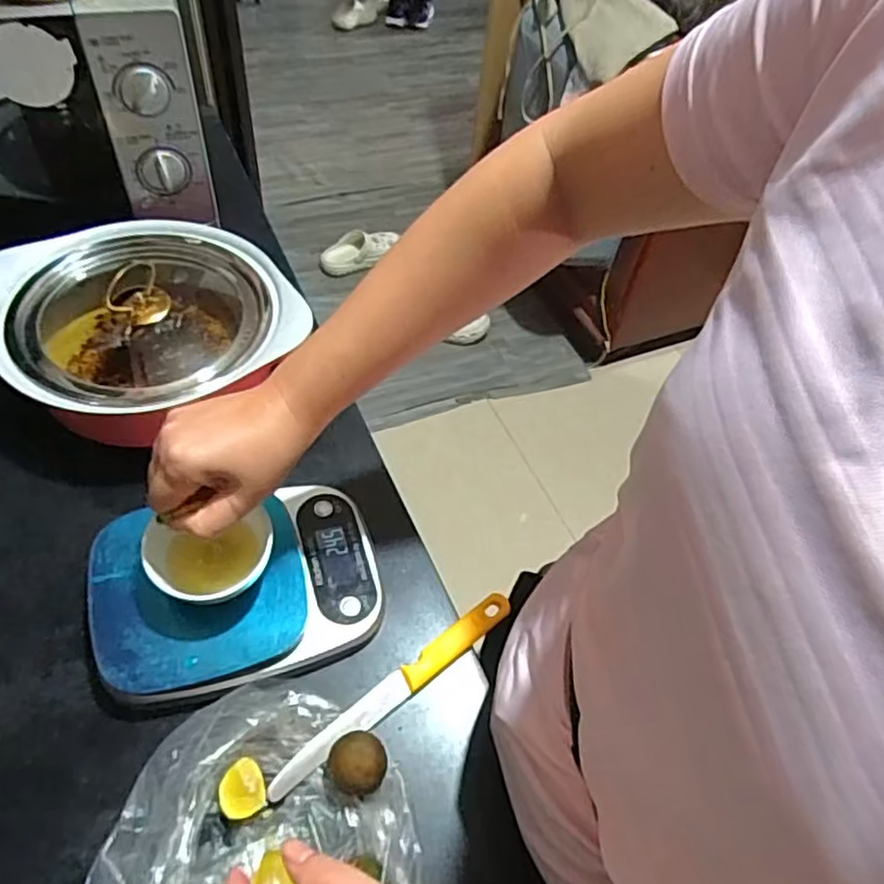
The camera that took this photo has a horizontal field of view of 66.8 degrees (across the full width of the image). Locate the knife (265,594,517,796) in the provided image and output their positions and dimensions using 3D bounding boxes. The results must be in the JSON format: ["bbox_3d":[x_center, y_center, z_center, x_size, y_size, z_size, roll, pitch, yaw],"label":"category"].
[{"bbox_3d":[-0.028,0.171,0.471,0.210,0.011,0.021,-34,63,-27],"label":"knife"}]

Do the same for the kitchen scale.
[{"bbox_3d":[-0.150,0.105,0.499,0.196,0.032,0.143,-14,55,-15],"label":"kitchen scale"}]

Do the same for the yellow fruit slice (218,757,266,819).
[{"bbox_3d":[-0.128,0.222,0.429,0.027,0.013,0.033,-20,57,-19],"label":"yellow fruit slice"}]

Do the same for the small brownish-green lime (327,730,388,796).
[{"bbox_3d":[-0.054,0.205,0.430,0.037,0.029,0.034,2,53,-3],"label":"small brownish-green lime"}]

